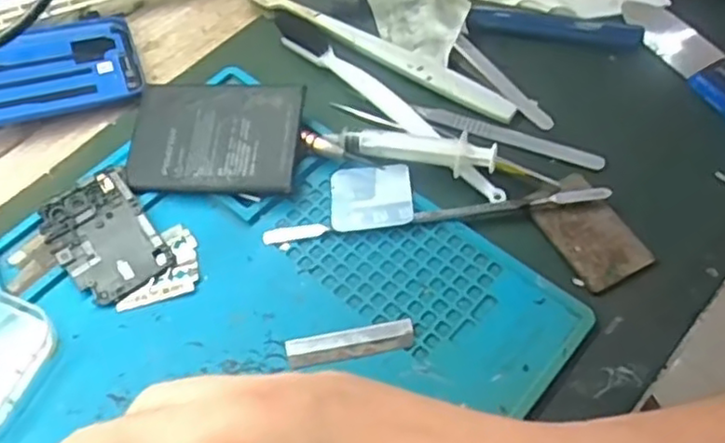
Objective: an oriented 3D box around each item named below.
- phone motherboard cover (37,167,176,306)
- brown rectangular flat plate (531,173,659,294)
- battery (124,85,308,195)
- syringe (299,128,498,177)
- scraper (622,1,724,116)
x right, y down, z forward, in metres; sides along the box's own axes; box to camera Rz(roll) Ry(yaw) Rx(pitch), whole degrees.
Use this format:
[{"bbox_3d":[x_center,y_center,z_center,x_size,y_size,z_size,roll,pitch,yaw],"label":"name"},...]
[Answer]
[{"bbox_3d":[-0.130,0.007,0.342,0.047,0.004,0.067,-31,68,-14],"label":"phone motherboard cover"},{"bbox_3d":[0.111,0.002,0.337,0.036,0.004,0.062,-23,61,-12],"label":"brown rectangular flat plate"},{"bbox_3d":[-0.077,-0.045,0.361,0.088,0.004,0.063,1,68,6],"label":"battery"},{"bbox_3d":[0.018,-0.038,0.355,0.100,0.024,0.020,8,59,6],"label":"syringe"},{"bbox_3d":[0.196,-0.093,0.395,0.036,0.011,0.121,-24,61,-13],"label":"scraper"}]

